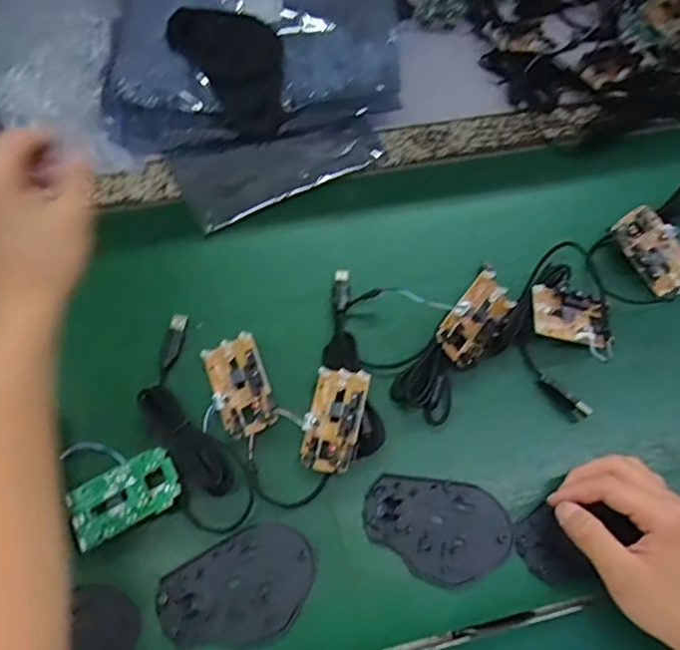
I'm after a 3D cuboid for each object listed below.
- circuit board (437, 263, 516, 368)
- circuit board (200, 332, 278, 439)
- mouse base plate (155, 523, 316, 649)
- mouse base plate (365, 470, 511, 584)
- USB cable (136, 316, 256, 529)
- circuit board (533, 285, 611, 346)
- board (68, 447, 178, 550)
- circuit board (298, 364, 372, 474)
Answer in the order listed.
[{"bbox_3d":[0.114,-0.007,0.496,0.046,0.010,0.079,48,68,-16],"label":"circuit board"},{"bbox_3d":[-0.080,0.047,0.472,0.044,0.011,0.077,-16,68,-10],"label":"circuit board"},{"bbox_3d":[-0.070,0.188,0.419,0.108,0.004,0.071,-24,69,-13],"label":"mouse base plate"},{"bbox_3d":[0.073,0.152,0.443,0.107,0.005,0.071,6,66,0],"label":"mouse base plate"},{"bbox_3d":[-0.119,0.074,0.460,0.056,0.015,0.173,-23,69,-13],"label":"USB cable"},{"bbox_3d":[0.198,-0.010,0.510,0.067,0.015,0.048,11,66,2],"label":"circuit board"},{"bbox_3d":[-0.156,0.124,0.434,0.074,0.012,0.045,-24,70,-13],"label":"board"},{"bbox_3d":[-0.005,0.073,0.463,0.044,0.010,0.080,1,67,29],"label":"circuit board"}]

